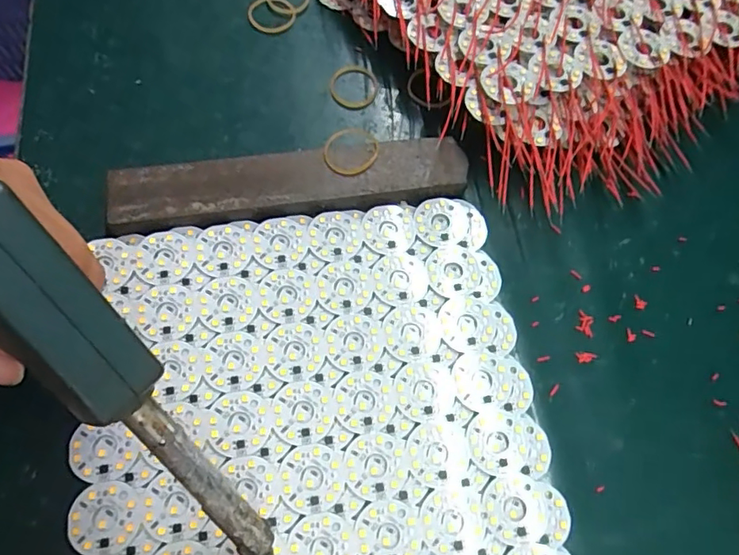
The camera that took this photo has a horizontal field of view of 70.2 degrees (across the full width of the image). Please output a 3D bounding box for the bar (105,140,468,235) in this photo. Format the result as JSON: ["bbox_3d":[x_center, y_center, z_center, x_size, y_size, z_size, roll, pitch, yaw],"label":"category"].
[{"bbox_3d":[-0.043,-0.053,0.300,0.197,0.015,0.036,-8,67,-7],"label":"bar"}]

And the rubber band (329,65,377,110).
[{"bbox_3d":[-0.010,-0.123,0.341,0.030,0.006,0.032,1,67,-3],"label":"rubber band"}]

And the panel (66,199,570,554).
[{"bbox_3d":[-0.027,0.067,0.260,0.217,0.004,0.213,-7,69,-8],"label":"panel"}]

